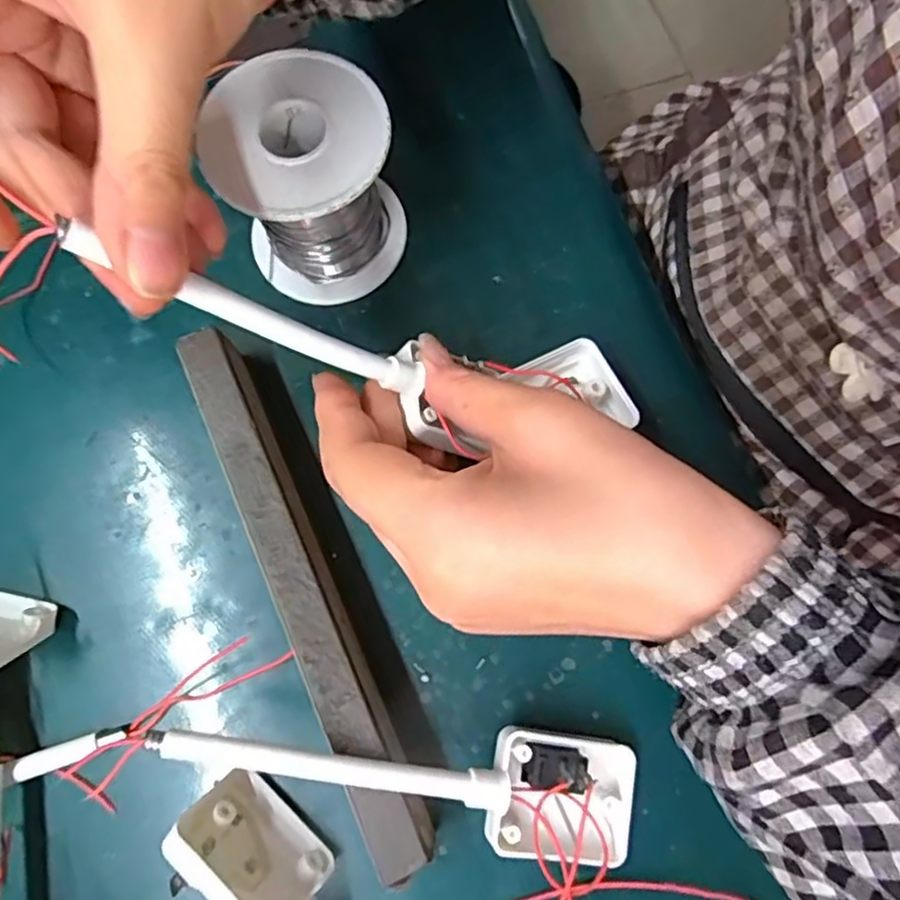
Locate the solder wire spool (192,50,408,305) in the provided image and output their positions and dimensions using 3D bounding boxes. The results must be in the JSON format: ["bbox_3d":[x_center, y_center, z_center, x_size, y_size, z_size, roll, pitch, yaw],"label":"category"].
[{"bbox_3d":[-0.050,-0.097,0.246,0.062,0.075,0.059,0,75,1],"label":"solder wire spool"}]

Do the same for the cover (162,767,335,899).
[{"bbox_3d":[-0.065,0.133,0.213,0.048,0.040,0.015,39,109,10],"label":"cover"}]

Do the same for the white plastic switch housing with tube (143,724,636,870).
[{"bbox_3d":[-0.013,0.103,0.208,0.151,0.024,0.038,14,76,-13],"label":"white plastic switch housing with tube"}]

